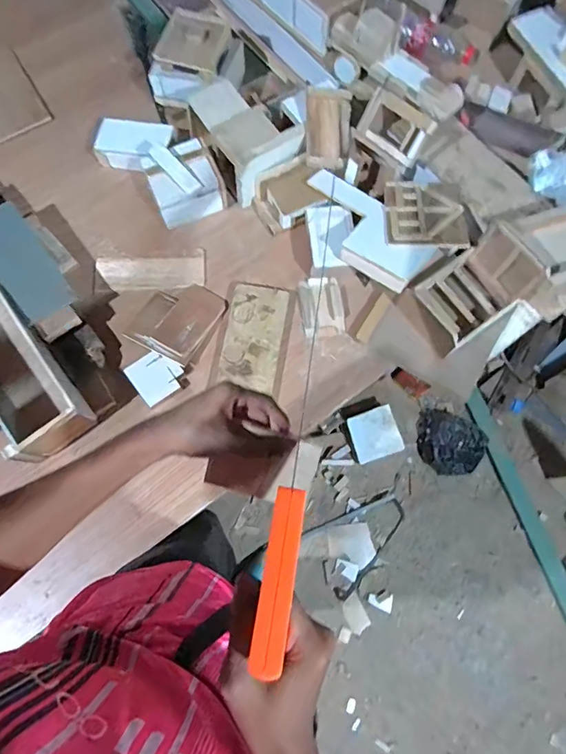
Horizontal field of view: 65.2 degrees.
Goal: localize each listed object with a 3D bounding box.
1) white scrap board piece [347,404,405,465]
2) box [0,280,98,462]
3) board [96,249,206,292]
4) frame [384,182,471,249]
[{"bbox_3d":[0.288,0.182,1.399,0.152,0.019,0.146,-22,76,13],"label":"white scrap board piece"},{"bbox_3d":[-0.456,-0.053,0.700,0.122,0.082,0.391,-36,78,-11],"label":"box"},{"bbox_3d":[-0.231,-0.185,0.785,0.184,0.010,0.072,-7,74,-4],"label":"board"},{"bbox_3d":[0.239,-0.275,0.743,0.136,0.016,0.154,6,60,4],"label":"frame"}]

